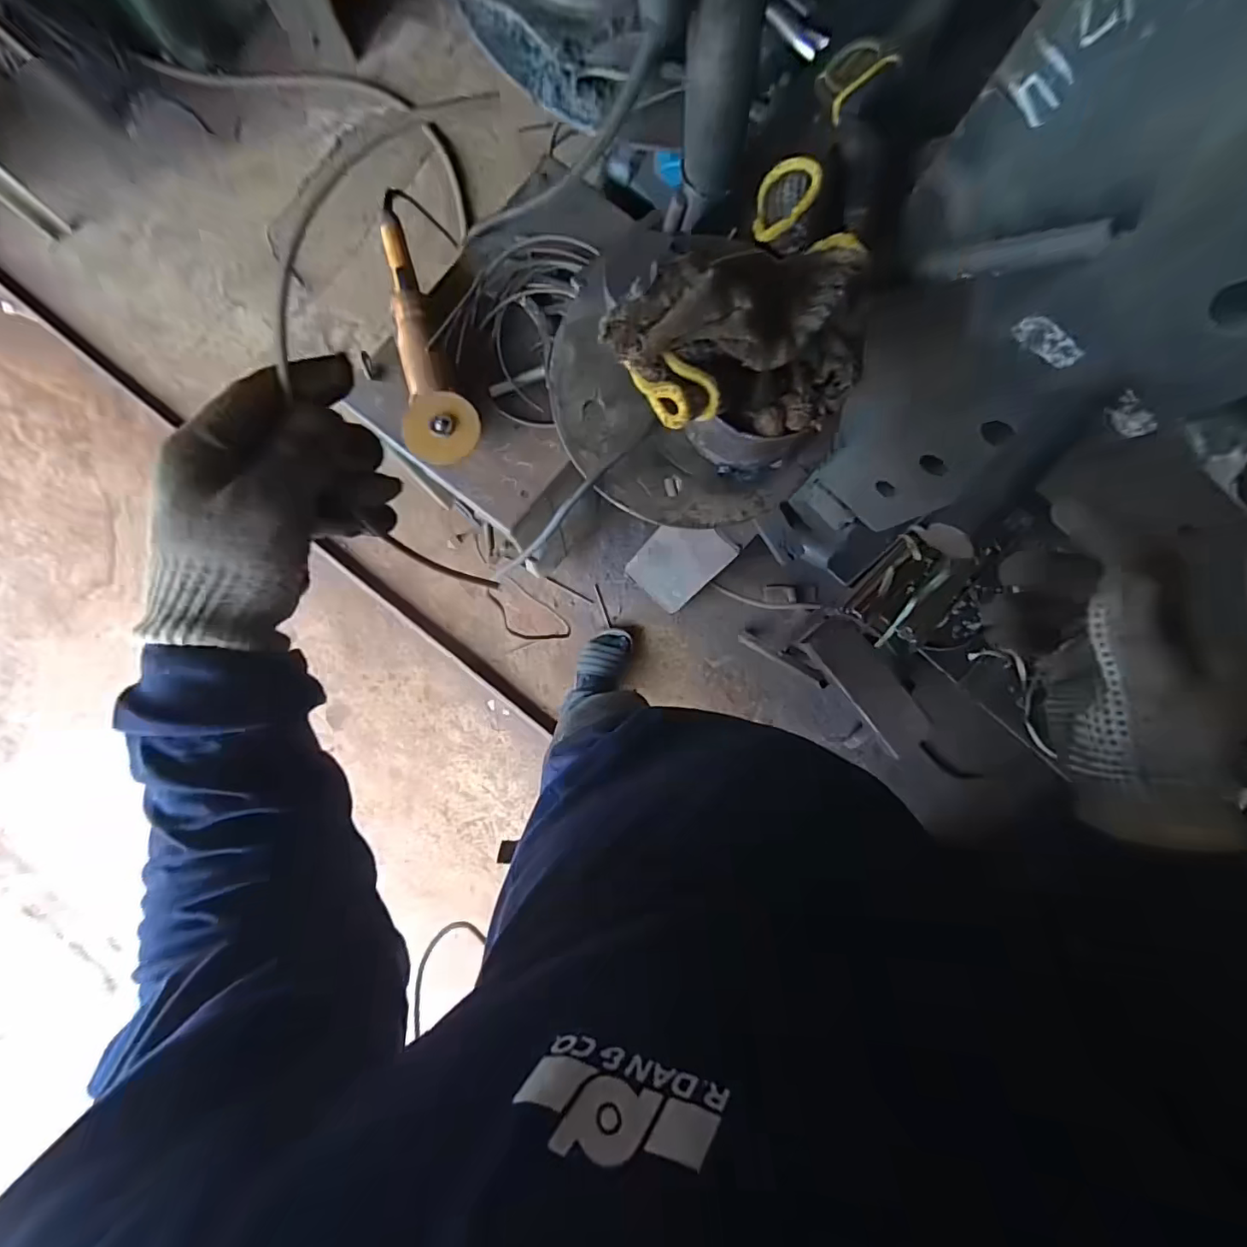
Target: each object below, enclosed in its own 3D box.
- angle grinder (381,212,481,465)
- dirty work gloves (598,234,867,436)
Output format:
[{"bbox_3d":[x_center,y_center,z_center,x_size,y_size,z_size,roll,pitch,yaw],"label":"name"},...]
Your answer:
[{"bbox_3d":[-0.286,-0.382,0.717,0.088,0.074,0.364,-21,88,-3],"label":"angle grinder"},{"bbox_3d":[0.094,-0.186,0.352,0.192,0.059,0.117,-24,88,-3],"label":"dirty work gloves"}]

